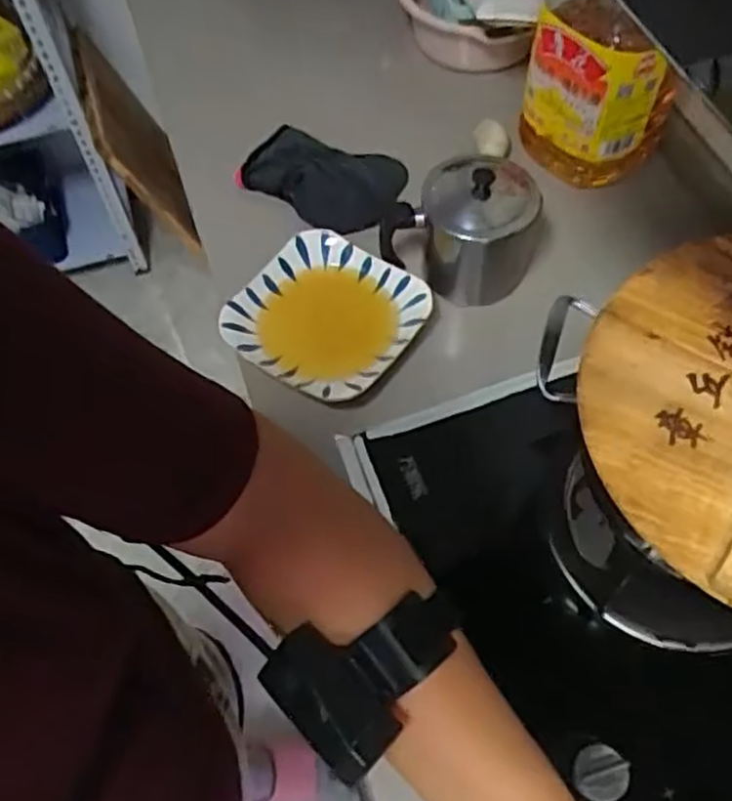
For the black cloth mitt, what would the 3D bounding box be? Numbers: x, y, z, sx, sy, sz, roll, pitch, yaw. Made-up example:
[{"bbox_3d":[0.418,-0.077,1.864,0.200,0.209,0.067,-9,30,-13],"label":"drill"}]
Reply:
[{"bbox_3d":[-0.048,-0.272,0.885,0.185,0.077,0.122,19,62,14],"label":"black cloth mitt"}]

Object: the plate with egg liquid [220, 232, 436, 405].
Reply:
[{"bbox_3d":[-0.044,-0.089,0.795,0.181,0.039,0.178,34,66,21],"label":"plate with egg liquid"}]

